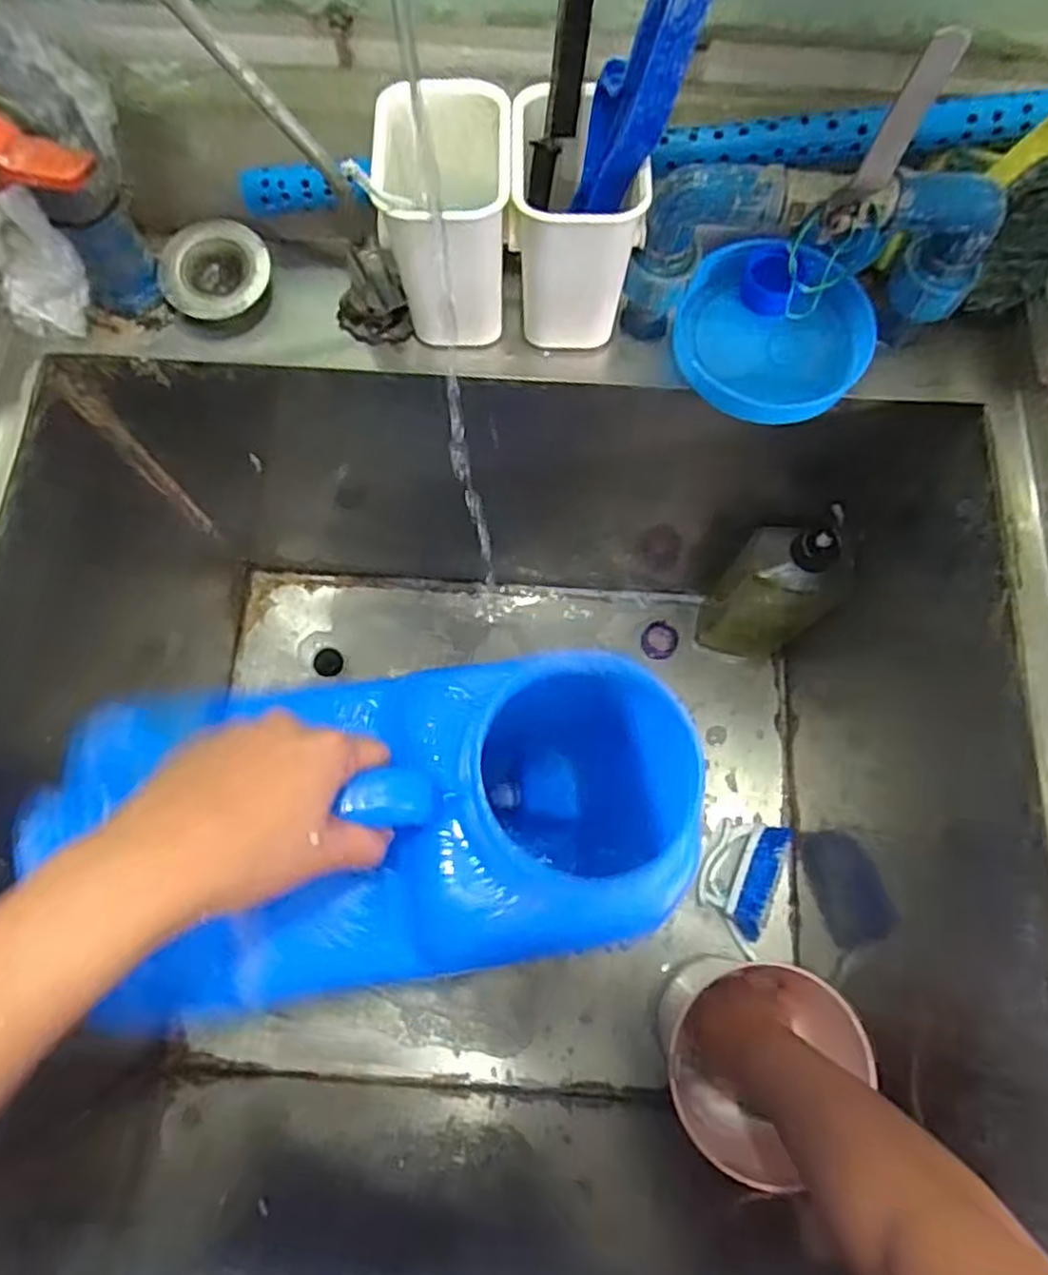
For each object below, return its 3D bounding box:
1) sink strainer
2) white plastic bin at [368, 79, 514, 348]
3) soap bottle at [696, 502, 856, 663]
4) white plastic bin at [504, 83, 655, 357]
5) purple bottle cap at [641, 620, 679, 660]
[{"bbox_3d":[-0.201,-0.239,0.479,0.067,0.025,0.070,-11,74,-4],"label":"sink strainer"},{"bbox_3d":[-0.042,-0.237,0.422,0.072,0.108,0.086,1,74,0],"label":"white plastic bin"},{"bbox_3d":[0.228,-0.036,0.679,0.095,0.267,0.052,40,77,10],"label":"soap bottle"},{"bbox_3d":[0.028,-0.237,0.427,0.073,0.110,0.088,-1,74,-1],"label":"white plastic bin"},{"bbox_3d":[0.152,0.003,0.812,0.039,0.011,0.044,26,75,7],"label":"purple bottle cap"}]

